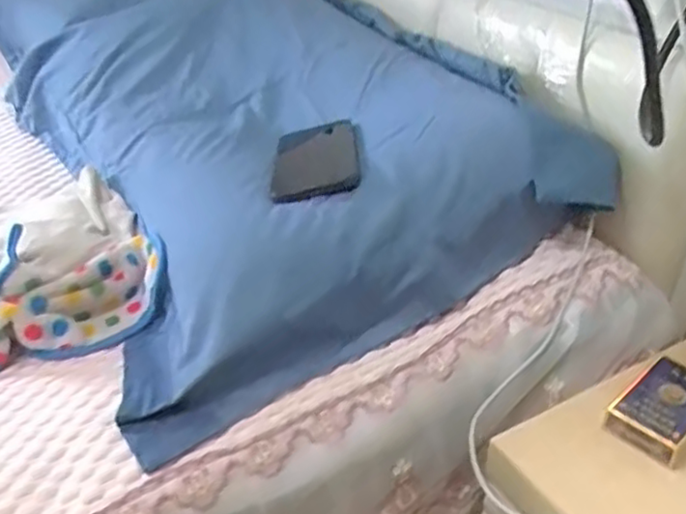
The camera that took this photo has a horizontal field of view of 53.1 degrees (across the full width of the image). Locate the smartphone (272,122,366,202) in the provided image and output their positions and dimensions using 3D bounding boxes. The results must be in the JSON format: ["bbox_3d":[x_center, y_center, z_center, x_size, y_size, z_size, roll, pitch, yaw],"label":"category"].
[{"bbox_3d":[-0.023,-0.094,0.642,0.082,0.010,0.167,-11,30,4],"label":"smartphone"}]

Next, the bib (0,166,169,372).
[{"bbox_3d":[-0.298,0.001,0.644,0.203,0.055,0.271,-21,39,-26],"label":"bib"}]

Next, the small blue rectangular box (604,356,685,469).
[{"bbox_3d":[0.243,0.114,0.519,0.084,0.025,0.054,-30,43,-35],"label":"small blue rectangular box"}]

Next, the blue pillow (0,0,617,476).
[{"bbox_3d":[-0.092,-0.136,0.733,0.427,0.174,0.582,-18,37,-22],"label":"blue pillow"}]

